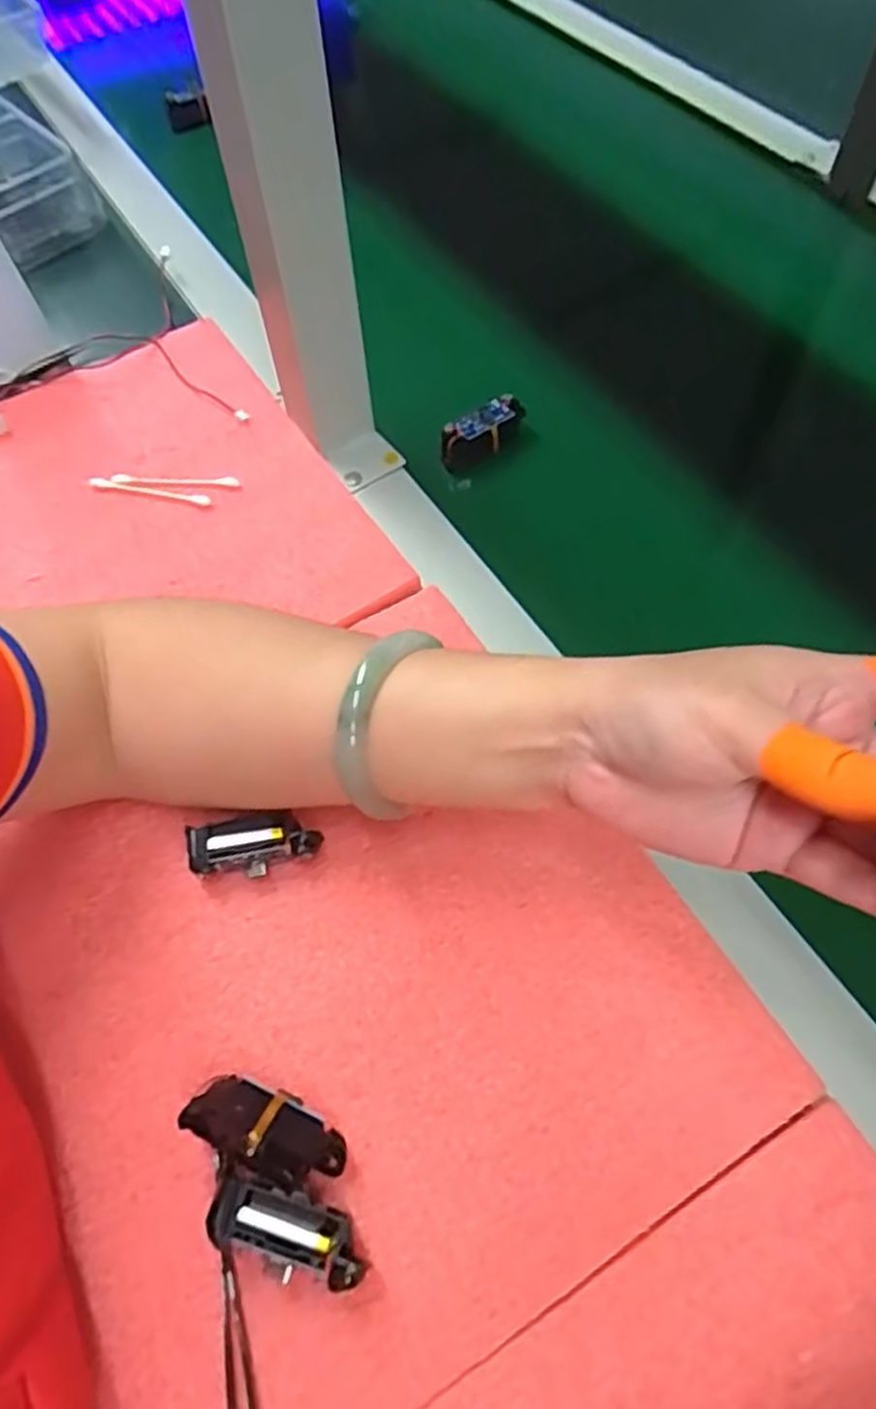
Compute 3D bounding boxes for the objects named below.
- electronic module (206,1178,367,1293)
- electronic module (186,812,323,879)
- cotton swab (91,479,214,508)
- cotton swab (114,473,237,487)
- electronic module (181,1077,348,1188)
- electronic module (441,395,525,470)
[{"bbox_3d":[-0.048,0.173,0.252,0.051,0.021,0.021,16,63,12],"label":"electronic module"},{"bbox_3d":[-0.075,0.060,0.317,0.054,0.020,0.020,-2,61,2],"label":"electronic module"},{"bbox_3d":[-0.160,-0.119,0.424,0.073,0.004,0.007,13,63,10],"label":"cotton swab"},{"bbox_3d":[-0.147,-0.126,0.428,0.073,0.004,0.007,5,62,6],"label":"cotton swab"},{"bbox_3d":[-0.059,0.147,0.262,0.056,0.016,0.024,23,64,1],"label":"electronic module"},{"bbox_3d":[0.026,-0.157,0.443,0.051,0.024,0.017,-31,64,-13],"label":"electronic module"}]

